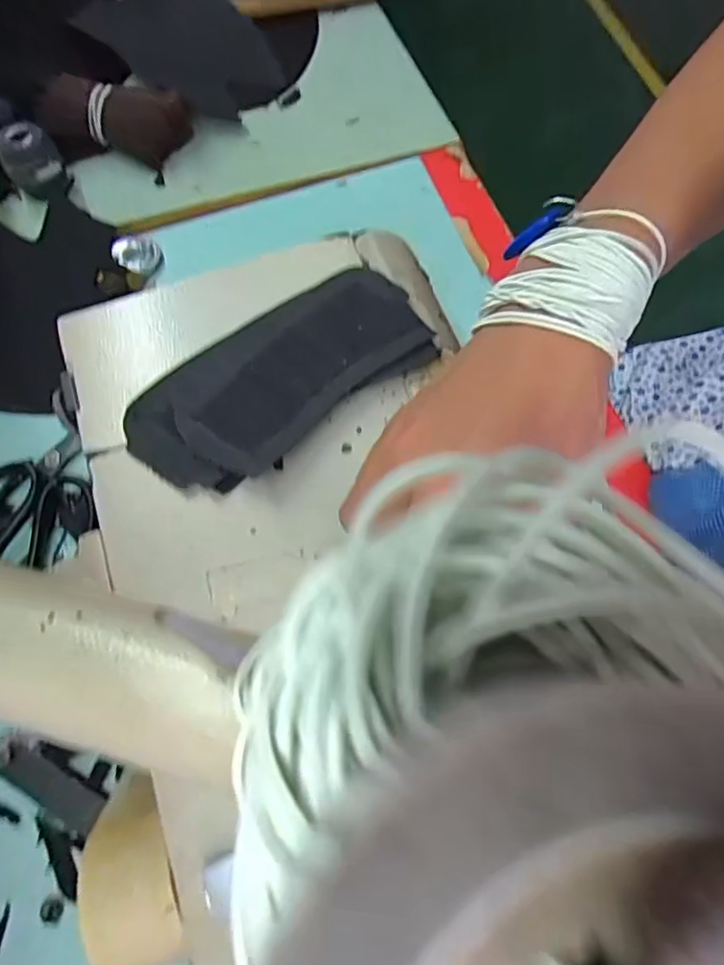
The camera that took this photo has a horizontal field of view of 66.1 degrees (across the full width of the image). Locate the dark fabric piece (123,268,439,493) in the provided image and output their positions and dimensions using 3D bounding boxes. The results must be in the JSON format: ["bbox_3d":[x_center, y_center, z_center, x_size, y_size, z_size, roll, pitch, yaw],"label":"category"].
[{"bbox_3d":[-0.043,-0.057,0.293,0.162,0.012,0.078,-34,75,-9],"label":"dark fabric piece"}]

